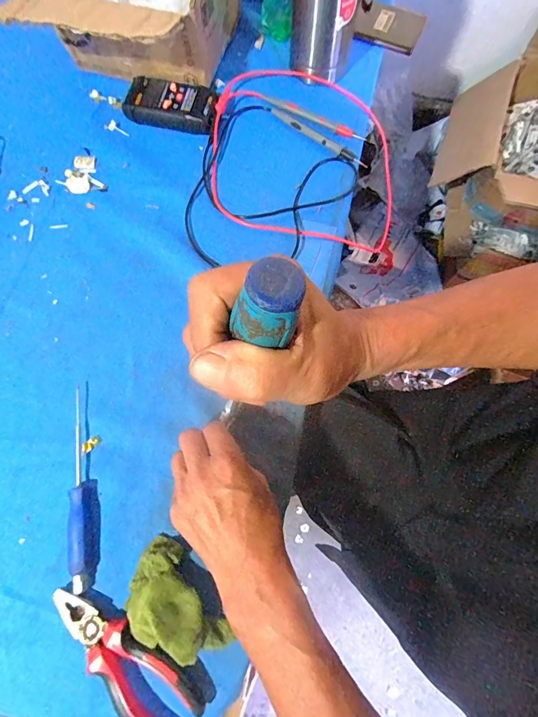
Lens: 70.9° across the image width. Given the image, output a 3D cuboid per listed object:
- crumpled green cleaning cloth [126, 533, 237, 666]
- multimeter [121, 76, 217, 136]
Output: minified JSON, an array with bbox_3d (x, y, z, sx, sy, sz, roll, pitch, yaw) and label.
[{"bbox_3d":[-0.085,0.218,0.333,0.071,0.039,0.108,-33,78,-8],"label":"crumpled green cleaning cloth"},{"bbox_3d":[-0.124,-0.328,0.483,0.120,0.024,0.058,14,76,3],"label":"multimeter"}]

